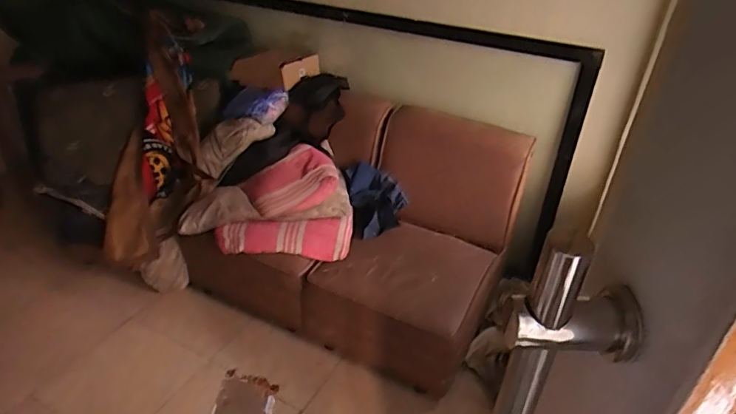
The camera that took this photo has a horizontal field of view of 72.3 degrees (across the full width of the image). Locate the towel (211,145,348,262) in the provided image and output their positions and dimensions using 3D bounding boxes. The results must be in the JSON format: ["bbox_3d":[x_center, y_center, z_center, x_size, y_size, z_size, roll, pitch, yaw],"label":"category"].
[{"bbox_3d":[-0.279,-0.038,1.828,0.461,0.178,0.400,6,34,6],"label":"towel"}]

